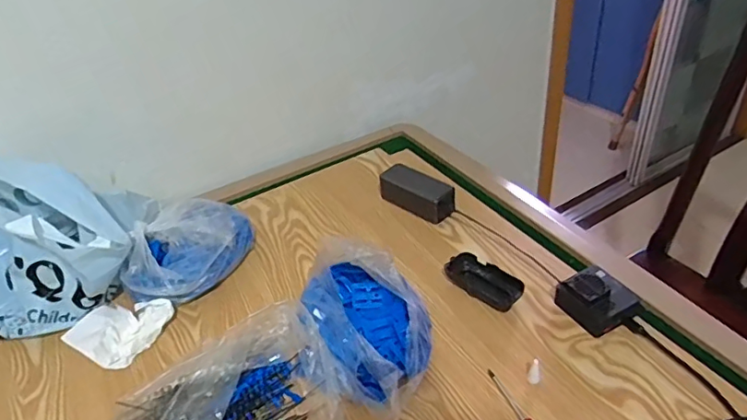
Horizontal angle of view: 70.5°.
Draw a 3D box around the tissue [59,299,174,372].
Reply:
[{"bbox_3d":[-0.340,0.160,0.718,0.082,0.051,0.115,16,43,26],"label":"tissue"}]

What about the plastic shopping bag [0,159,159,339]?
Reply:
[{"bbox_3d":[-0.496,0.039,0.761,0.337,0.211,0.212,-9,38,-3],"label":"plastic shopping bag"}]

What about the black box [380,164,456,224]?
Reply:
[{"bbox_3d":[0.075,-0.027,0.885,0.134,0.049,0.055,26,48,35],"label":"black box"}]

